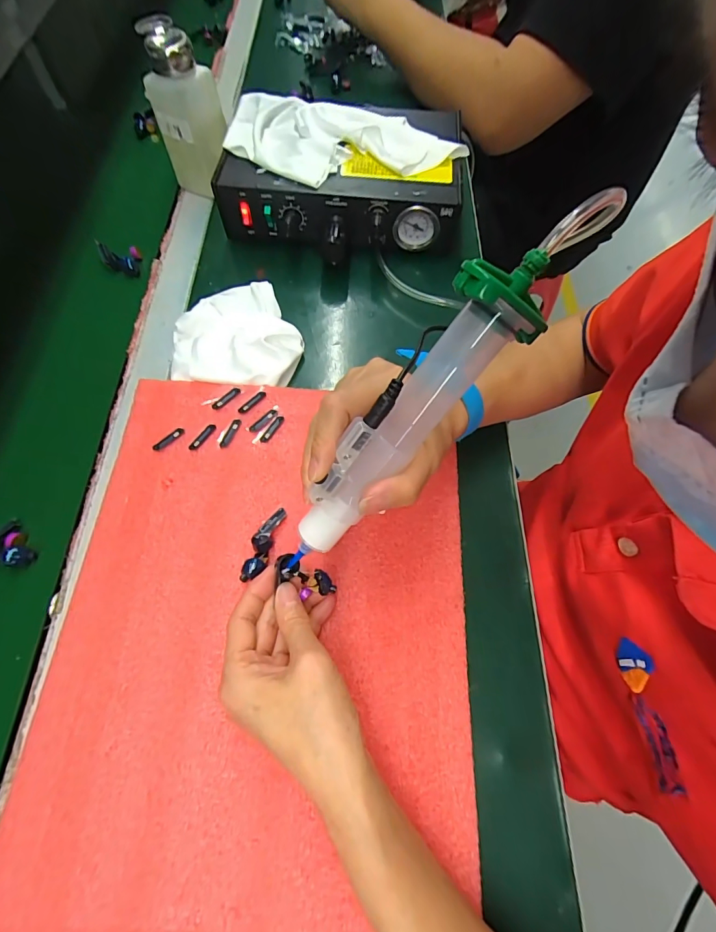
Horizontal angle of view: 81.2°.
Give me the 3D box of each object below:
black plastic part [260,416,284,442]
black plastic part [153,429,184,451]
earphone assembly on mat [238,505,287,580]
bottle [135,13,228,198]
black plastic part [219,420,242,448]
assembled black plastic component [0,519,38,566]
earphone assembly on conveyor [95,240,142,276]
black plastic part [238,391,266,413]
[{"bbox_3d":[-0.069,-0.030,0.336,0.007,0.004,0.027,31,68,11],"label":"black plastic part"},{"bbox_3d":[-0.150,-0.022,0.330,0.027,0.004,0.006,-39,72,-18],"label":"black plastic part"},{"bbox_3d":[-0.067,0.055,0.294,0.014,0.014,0.055,18,66,6],"label":"earphone assembly on mat"},{"bbox_3d":[-0.173,-0.358,0.433,0.066,0.134,0.073,-15,67,-9],"label":"bottle"},{"bbox_3d":[-0.103,-0.027,0.335,0.007,0.004,0.026,23,66,8],"label":"black plastic part"},{"bbox_3d":[-0.247,0.058,0.297,0.032,0.014,0.034,19,66,6],"label":"assembled black plastic component"},{"bbox_3d":[-0.242,-0.210,0.421,0.041,0.015,0.028,1,65,-2],"label":"earphone assembly on conveyor"},{"bbox_3d":[-0.088,-0.054,0.345,0.027,0.004,0.007,-40,73,-18],"label":"black plastic part"}]

